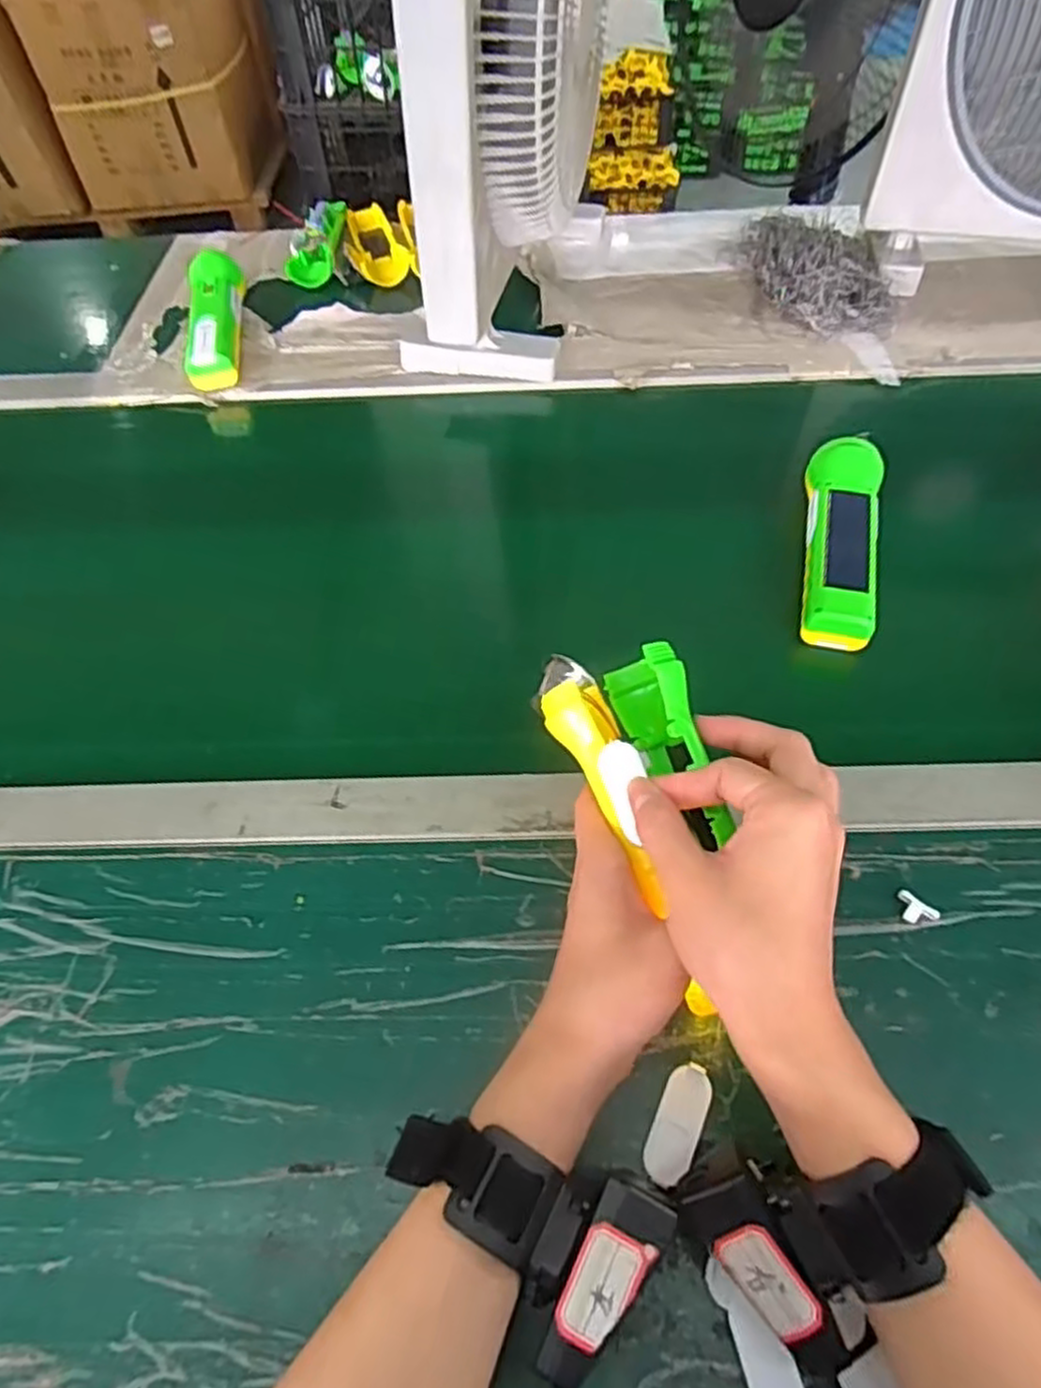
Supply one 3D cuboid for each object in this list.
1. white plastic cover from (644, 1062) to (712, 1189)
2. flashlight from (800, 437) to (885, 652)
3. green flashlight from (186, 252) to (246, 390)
[{"bbox_3d":[0.071,0.192,0.333,0.021,0.004,0.050,20,57,16],"label":"white plastic cover"},{"bbox_3d":[0.223,-0.108,0.514,0.048,0.043,0.161,10,55,10],"label":"flashlight"},{"bbox_3d":[-0.291,-0.359,0.717,0.048,0.054,0.170,-9,54,-4],"label":"green flashlight"}]

